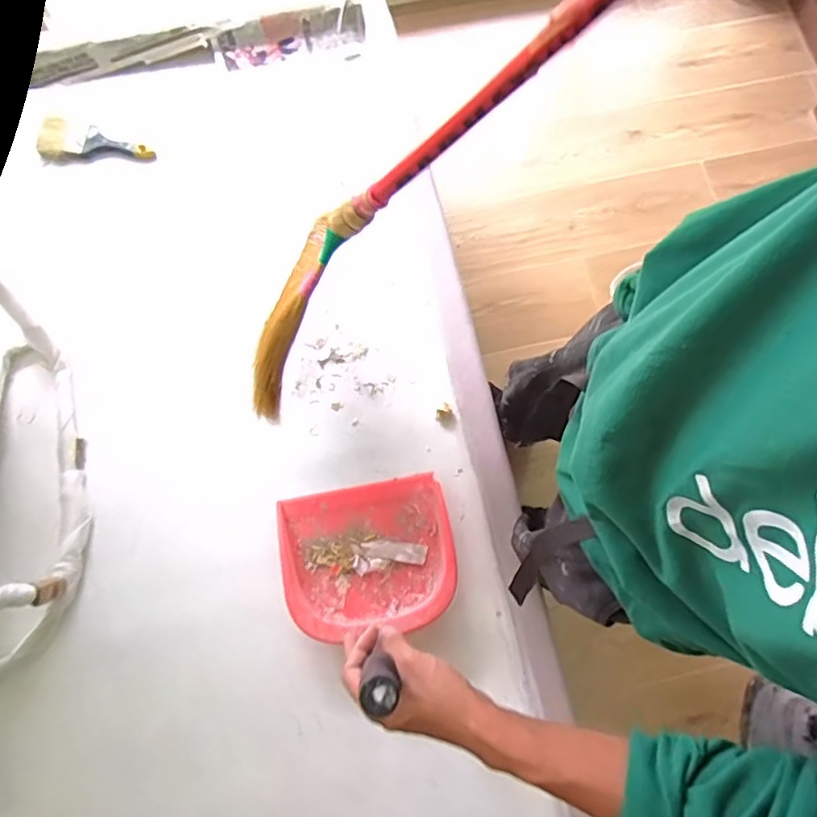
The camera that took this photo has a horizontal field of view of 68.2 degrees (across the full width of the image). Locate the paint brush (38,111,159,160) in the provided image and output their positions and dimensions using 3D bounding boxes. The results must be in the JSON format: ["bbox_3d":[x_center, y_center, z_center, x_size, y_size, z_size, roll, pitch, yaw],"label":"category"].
[{"bbox_3d":[-0.584,-0.493,1.130,0.205,0.024,0.083,11,76,1],"label":"paint brush"}]

